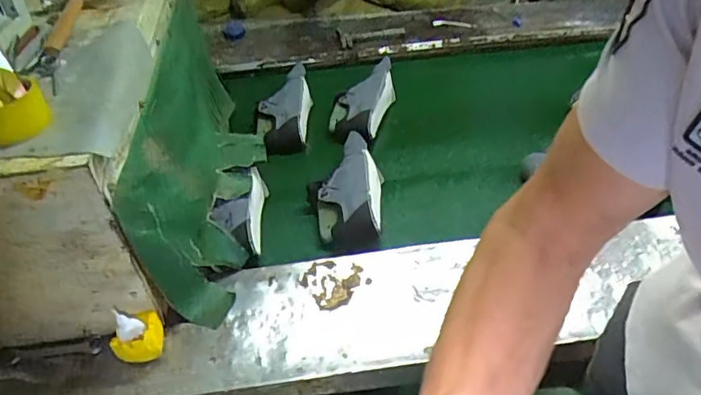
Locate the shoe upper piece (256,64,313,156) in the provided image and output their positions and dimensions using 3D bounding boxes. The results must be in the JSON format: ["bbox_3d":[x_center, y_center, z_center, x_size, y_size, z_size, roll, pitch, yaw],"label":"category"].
[{"bbox_3d":[-0.160,-0.230,1.343,0.133,0.072,0.298,4,59,8],"label":"shoe upper piece"}]

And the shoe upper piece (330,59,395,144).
[{"bbox_3d":[0.037,-0.244,1.335,0.121,0.097,0.241,14,45,18],"label":"shoe upper piece"}]

